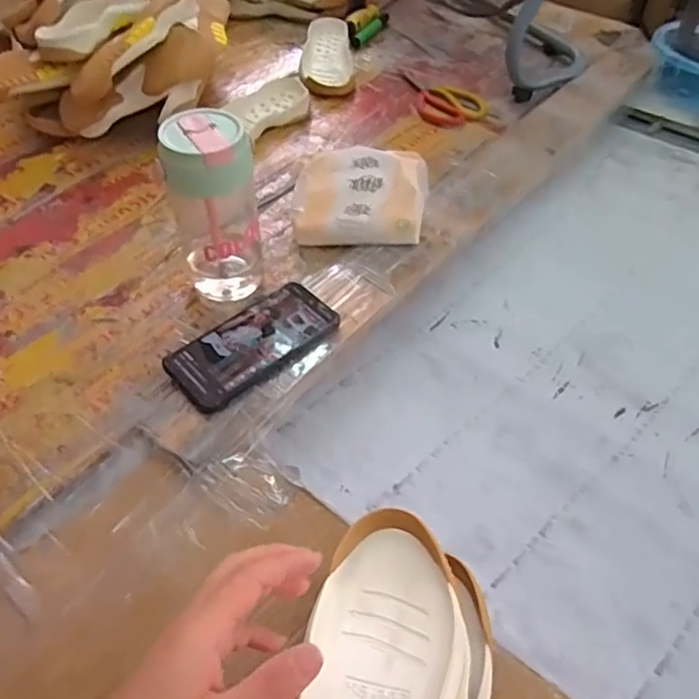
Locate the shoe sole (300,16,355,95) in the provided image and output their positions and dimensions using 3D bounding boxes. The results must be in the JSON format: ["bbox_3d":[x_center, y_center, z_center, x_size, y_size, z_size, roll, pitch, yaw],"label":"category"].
[{"bbox_3d":[-0.036,-0.485,1.002,0.084,0.033,0.198,0,50,-2],"label":"shoe sole"}]

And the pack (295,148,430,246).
[{"bbox_3d":[0.016,-0.182,0.713,0.146,0.091,0.114,8,50,6],"label":"pack"}]

